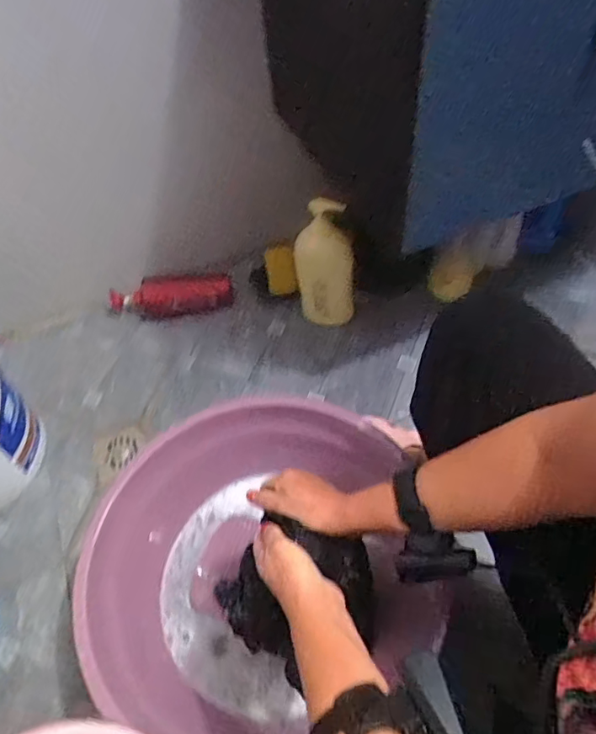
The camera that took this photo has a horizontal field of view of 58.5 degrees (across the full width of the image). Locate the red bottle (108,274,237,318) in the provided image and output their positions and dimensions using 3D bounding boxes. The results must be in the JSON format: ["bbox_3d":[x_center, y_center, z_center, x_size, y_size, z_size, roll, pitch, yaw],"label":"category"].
[{"bbox_3d":[-0.268,-0.149,1.132,0.259,0.073,0.058,-3,54,3],"label":"red bottle"}]

